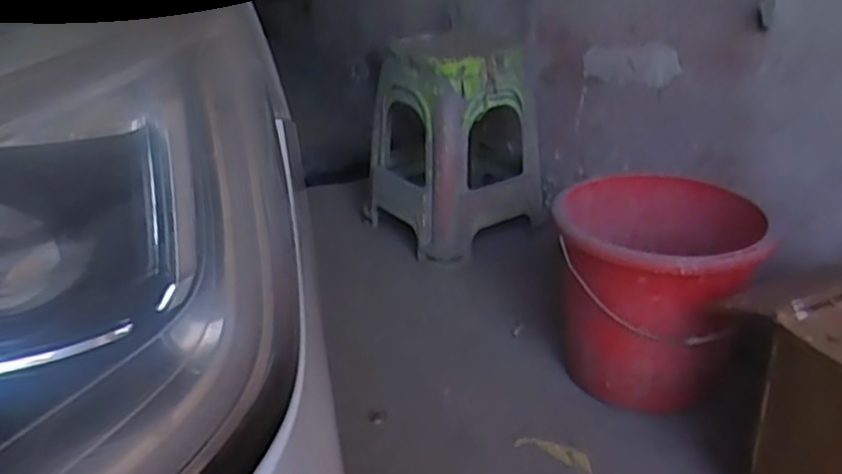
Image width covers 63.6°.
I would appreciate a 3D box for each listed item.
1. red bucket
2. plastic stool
[{"bbox_3d":[0.410,0.109,1.267,0.323,0.356,0.336,3,25,-1],"label":"red bucket"},{"bbox_3d":[0.108,-0.257,1.835,0.390,0.529,0.366,-13,30,-31],"label":"plastic stool"}]

